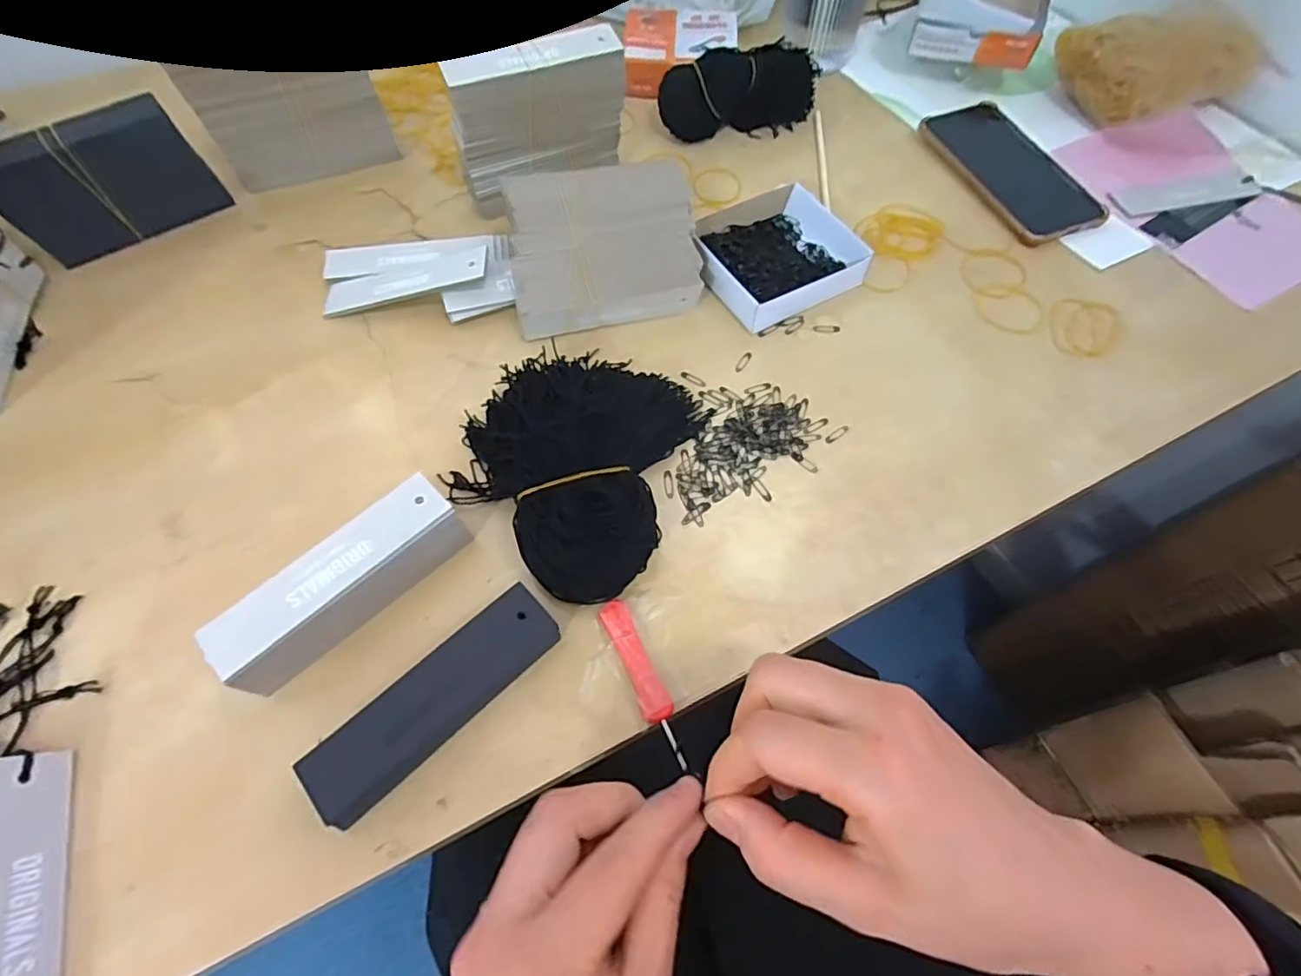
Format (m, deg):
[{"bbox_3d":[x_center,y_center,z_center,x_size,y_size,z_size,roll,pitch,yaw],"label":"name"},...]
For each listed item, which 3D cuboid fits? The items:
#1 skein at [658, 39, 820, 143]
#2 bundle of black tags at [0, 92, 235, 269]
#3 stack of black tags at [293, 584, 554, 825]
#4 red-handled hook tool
[{"bbox_3d":[0.085,-0.362,0.530,0.146,0.055,0.053,-20,63,-12],"label":"skein"},{"bbox_3d":[-0.400,-0.225,0.430,0.031,0.081,0.125,41,68,19],"label":"bundle of black tags"},{"bbox_3d":[-0.101,0.103,0.283,0.124,0.023,0.038,-39,69,-20],"label":"stack of black tags"},{"bbox_3d":[-0.003,0.098,0.296,0.015,0.004,0.089,-22,63,-13],"label":"red-handled hook tool"}]

